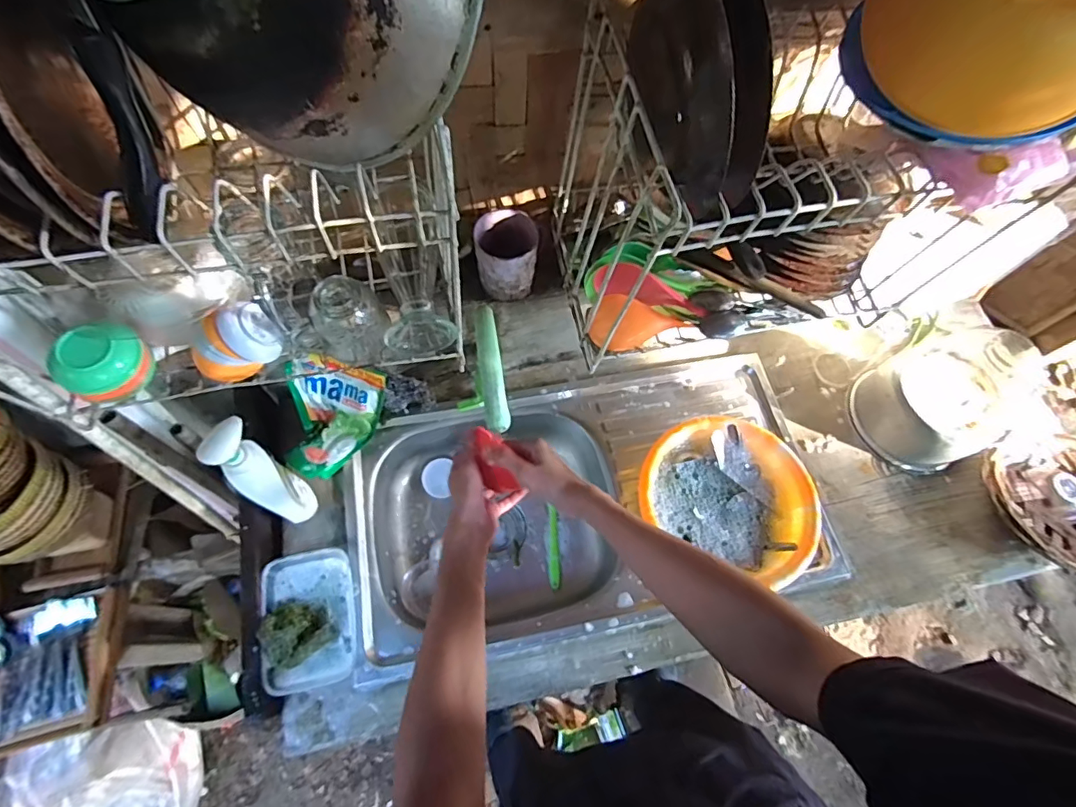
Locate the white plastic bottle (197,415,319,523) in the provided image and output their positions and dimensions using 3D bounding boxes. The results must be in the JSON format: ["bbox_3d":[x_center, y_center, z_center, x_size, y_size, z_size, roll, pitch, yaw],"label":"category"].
[{"bbox_3d":[-0.361,0.106,0.690,0.077,0.248,0.060,42,70,14],"label":"white plastic bottle"}]

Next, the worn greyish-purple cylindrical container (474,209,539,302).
[{"bbox_3d":[-0.043,-0.200,0.699,0.080,0.090,0.084,1,66,-3],"label":"worn greyish-purple cylindrical container"}]

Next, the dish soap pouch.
[{"bbox_3d":[-0.326,0.029,0.788,0.148,0.125,0.159,17,66,4],"label":"dish soap pouch"}]

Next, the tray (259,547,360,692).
[{"bbox_3d":[-0.318,0.299,0.710,0.116,0.054,0.174,-10,67,-8],"label":"tray"}]

